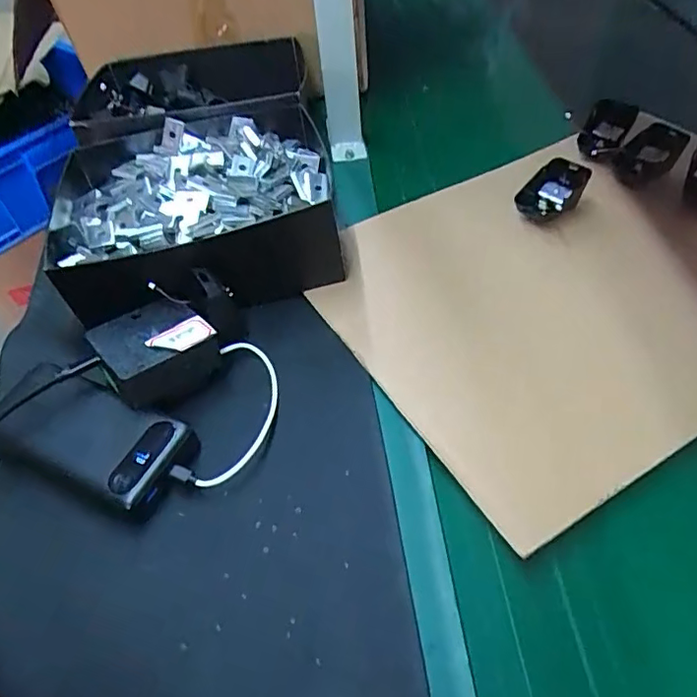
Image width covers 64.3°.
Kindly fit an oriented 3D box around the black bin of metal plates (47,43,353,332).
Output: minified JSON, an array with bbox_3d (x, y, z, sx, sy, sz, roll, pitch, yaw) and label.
[{"bbox_3d":[-0.145,-0.149,0.543,0.241,0.089,0.289,-14,50,-4],"label":"black bin of metal plates"}]

